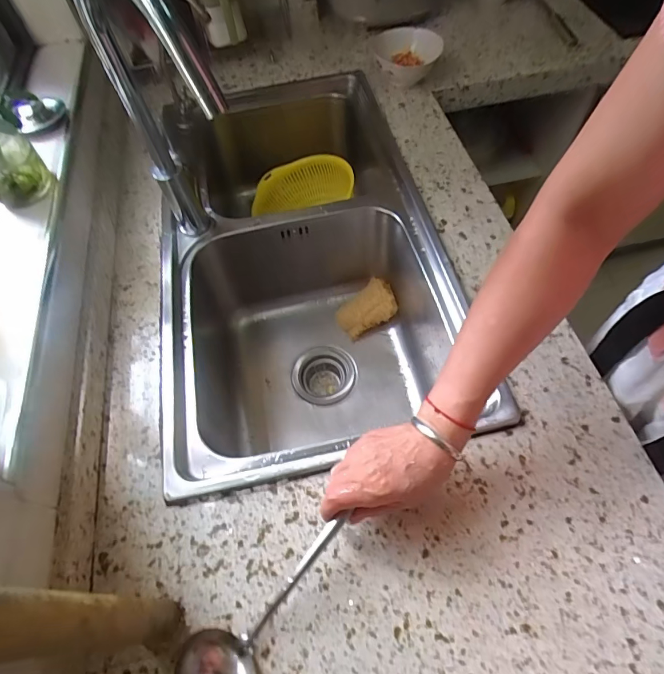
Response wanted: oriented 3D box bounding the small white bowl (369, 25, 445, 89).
[{"bbox_3d":[0.143,-0.532,0.818,0.124,0.066,0.114,-2,59,3],"label":"small white bowl"}]

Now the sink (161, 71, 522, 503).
[{"bbox_3d":[-0.041,-0.110,0.740,0.405,0.239,0.734,-9,59,-1],"label":"sink"}]

